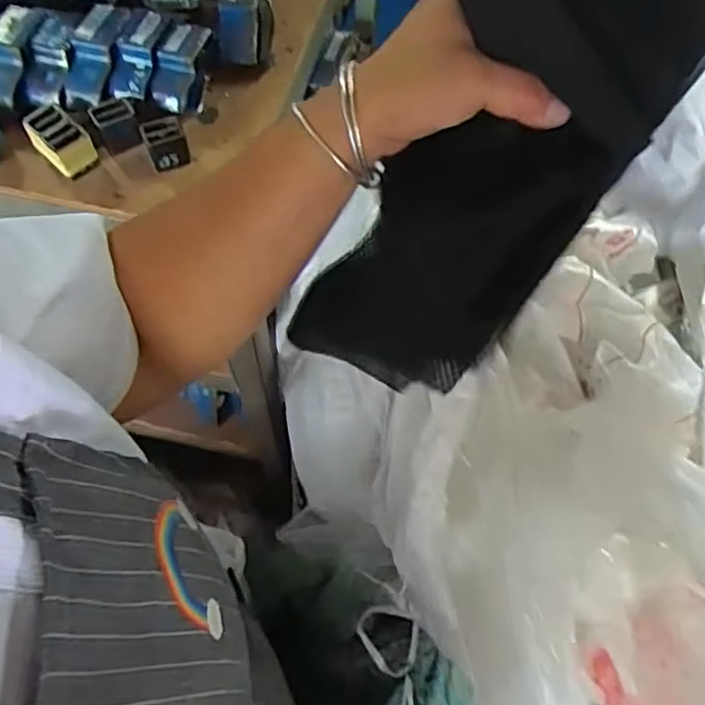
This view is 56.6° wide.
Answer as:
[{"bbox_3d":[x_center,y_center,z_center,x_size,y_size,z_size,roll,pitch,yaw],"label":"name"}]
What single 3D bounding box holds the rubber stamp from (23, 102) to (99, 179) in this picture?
[{"bbox_3d":[-0.223,-0.161,0.500,0.033,0.029,0.051,-40,72,-20],"label":"rubber stamp"}]

